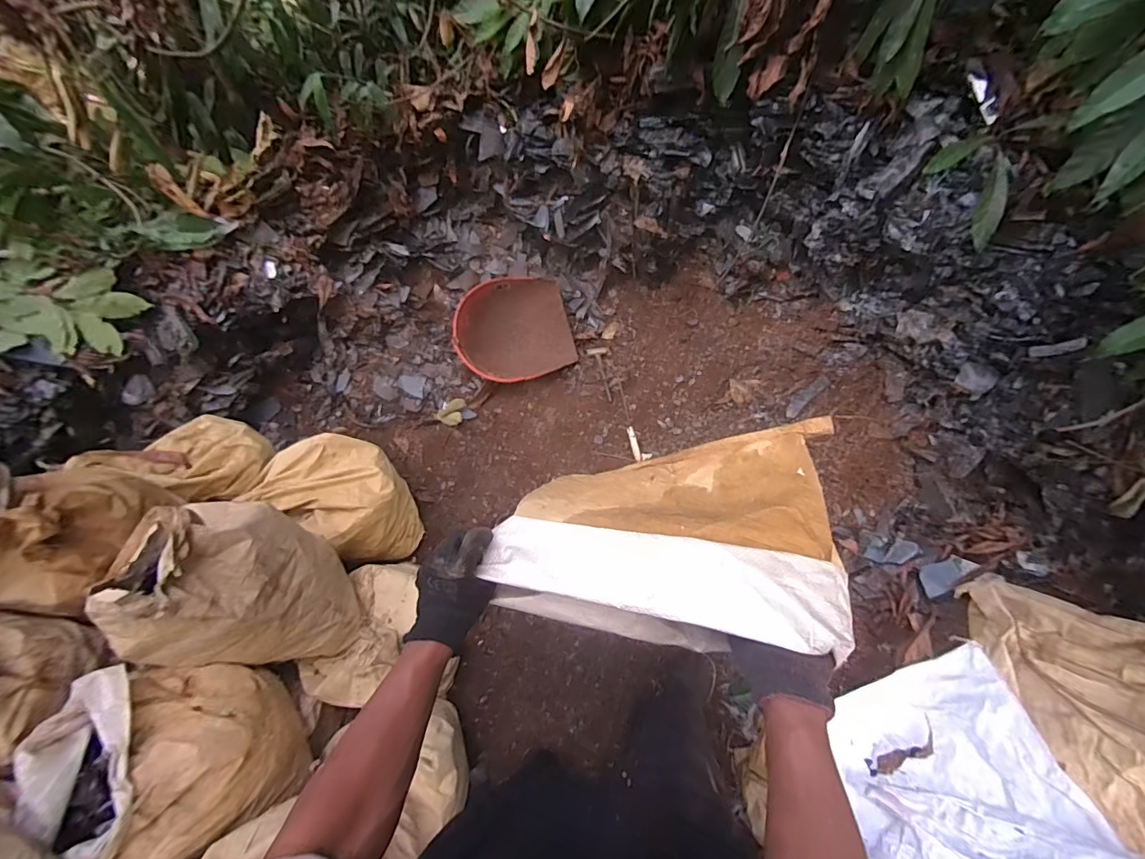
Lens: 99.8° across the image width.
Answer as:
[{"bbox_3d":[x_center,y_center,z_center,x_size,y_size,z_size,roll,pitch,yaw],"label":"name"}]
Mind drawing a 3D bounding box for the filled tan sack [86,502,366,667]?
[{"bbox_3d":[-0.647,0.320,0.973,0.281,0.466,0.302,6,60,6],"label":"filled tan sack"}]

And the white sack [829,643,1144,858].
[{"bbox_3d":[0.770,0.721,0.934,0.402,0.070,0.484,-29,36,6],"label":"white sack"}]

